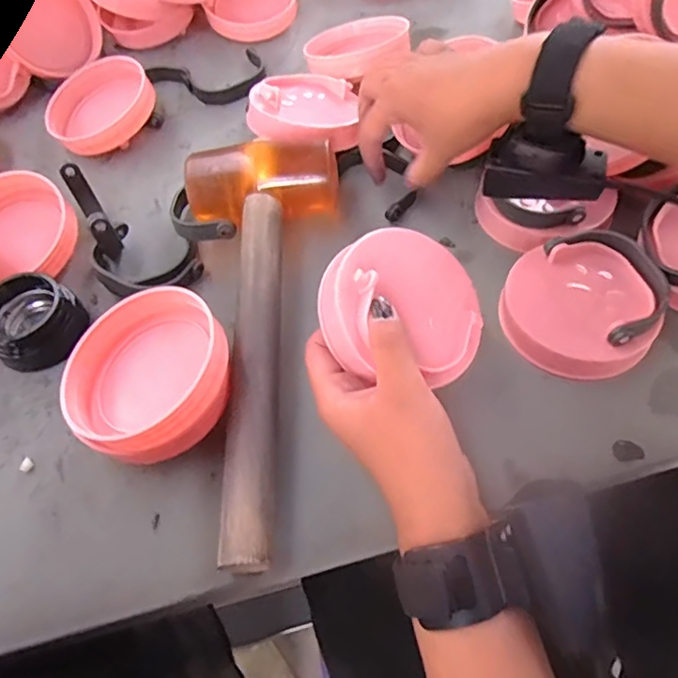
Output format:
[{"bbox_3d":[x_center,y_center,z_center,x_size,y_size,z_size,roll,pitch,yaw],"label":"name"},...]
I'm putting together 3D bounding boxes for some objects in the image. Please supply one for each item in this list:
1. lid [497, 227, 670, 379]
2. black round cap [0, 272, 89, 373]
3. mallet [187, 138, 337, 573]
[{"bbox_3d":[0.154,-0.025,0.356,0.088,0.032,0.097,22,63,16],"label":"lid"},{"bbox_3d":[-0.202,-0.016,0.367,0.051,0.041,0.053,-2,59,3],"label":"black round cap"},{"bbox_3d":[-0.045,-0.012,0.353,0.104,0.039,0.294,-6,59,1],"label":"mallet"}]

